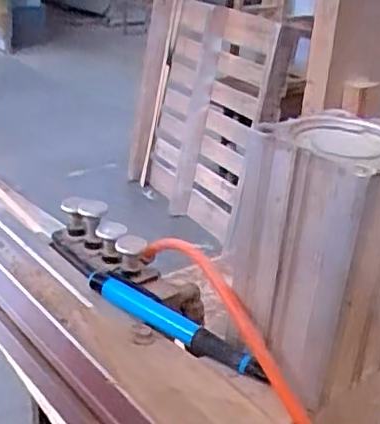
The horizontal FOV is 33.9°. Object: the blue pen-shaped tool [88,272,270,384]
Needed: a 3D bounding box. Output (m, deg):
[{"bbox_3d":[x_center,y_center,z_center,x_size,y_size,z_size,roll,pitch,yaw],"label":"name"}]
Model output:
[{"bbox_3d":[-0.011,0.059,0.329,0.115,0.014,0.010,22,31,32],"label":"blue pen-shaped tool"}]

